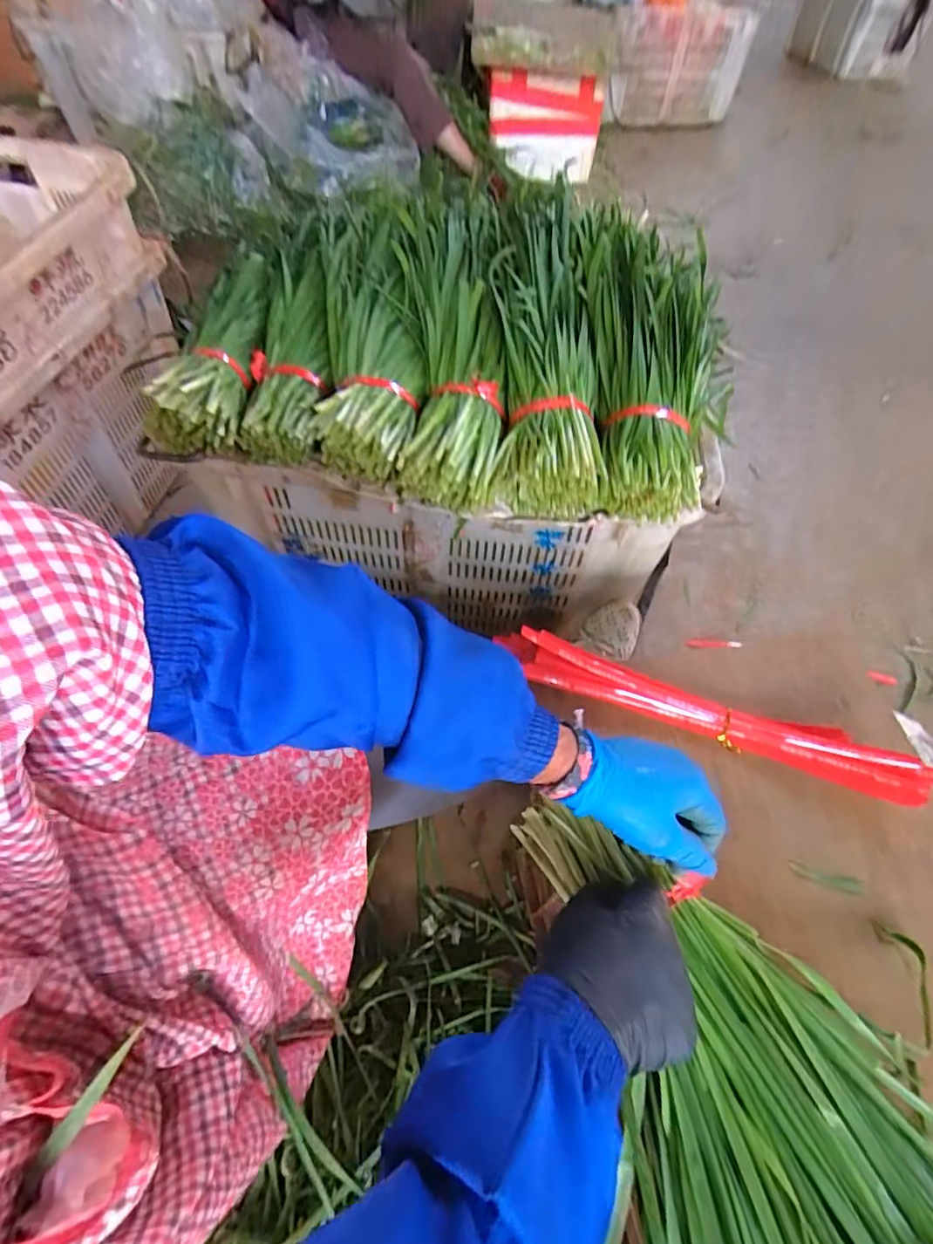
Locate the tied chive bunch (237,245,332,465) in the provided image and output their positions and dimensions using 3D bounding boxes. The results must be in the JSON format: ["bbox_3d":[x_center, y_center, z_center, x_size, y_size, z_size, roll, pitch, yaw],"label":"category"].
[{"bbox_3d":[-0.199,-0.313,0.639,0.093,0.062,0.285,0,70,-3],"label":"tied chive bunch"}]

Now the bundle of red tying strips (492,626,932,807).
[{"bbox_3d":[0.219,0.078,0.514,0.379,0.038,0.051,18,57,9],"label":"bundle of red tying strips"}]

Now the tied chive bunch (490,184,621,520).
[{"bbox_3d":[0.087,-0.311,0.620,0.114,0.084,0.398,2,74,-1],"label":"tied chive bunch"}]

